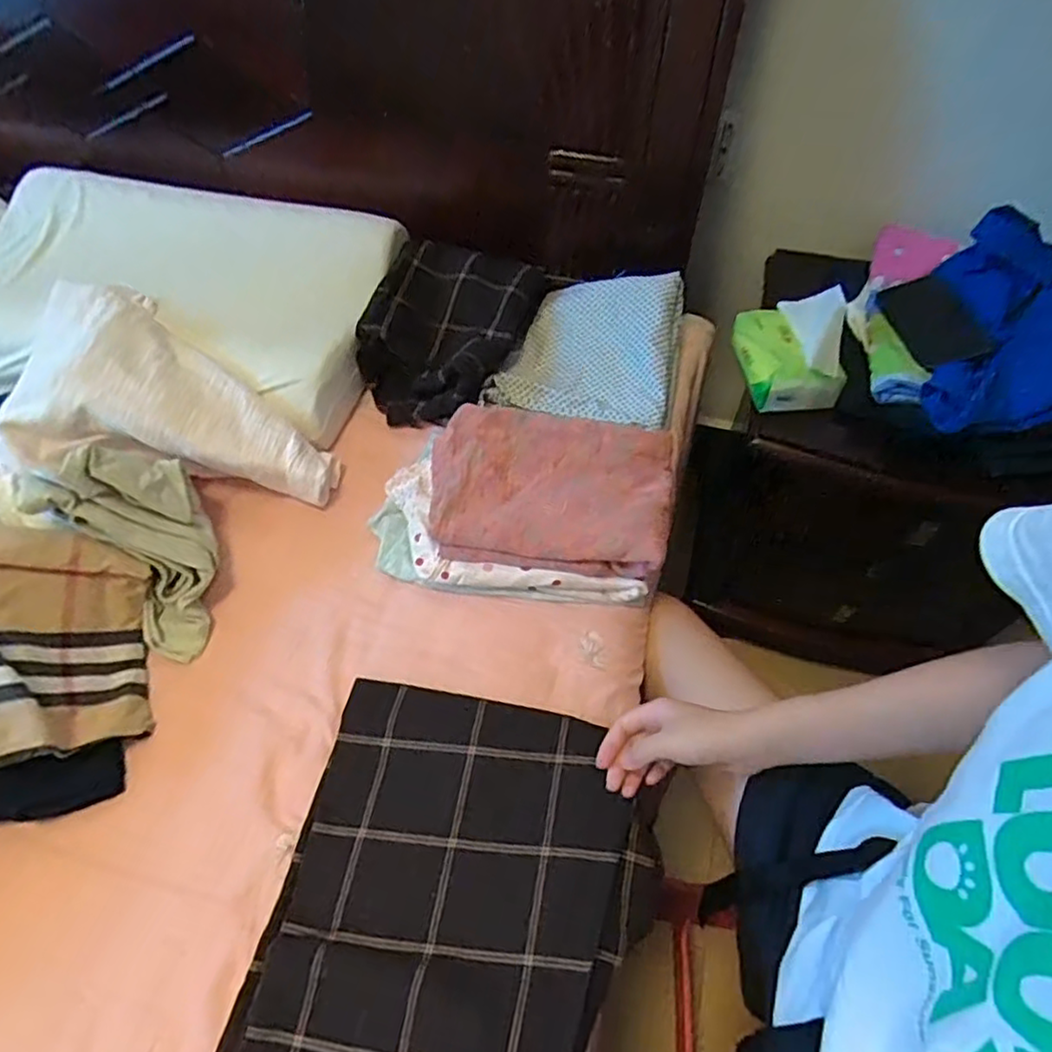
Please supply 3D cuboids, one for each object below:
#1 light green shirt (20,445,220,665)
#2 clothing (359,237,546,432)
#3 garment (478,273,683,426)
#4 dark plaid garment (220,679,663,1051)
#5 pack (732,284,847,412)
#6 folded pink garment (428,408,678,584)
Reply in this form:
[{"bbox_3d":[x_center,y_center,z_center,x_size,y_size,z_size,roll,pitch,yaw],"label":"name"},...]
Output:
[{"bbox_3d":[-0.382,0.023,0.656,0.118,0.159,0.180,-22,58,-16],"label":"light green shirt"},{"bbox_3d":[-0.101,-0.250,0.880,0.194,0.106,0.243,12,55,7],"label":"clothing"},{"bbox_3d":[0.087,-0.228,0.836,0.219,0.072,0.223,16,56,10],"label":"garment"},{"bbox_3d":[-0.067,0.341,0.500,0.283,0.031,0.433,11,55,7],"label":"dark plaid garment"},{"bbox_3d":[0.330,-0.218,0.820,0.115,0.077,0.126,0,55,-1],"label":"pack"},{"bbox_3d":[0.021,-0.038,0.690,0.249,0.058,0.162,10,55,6],"label":"folded pink garment"}]

